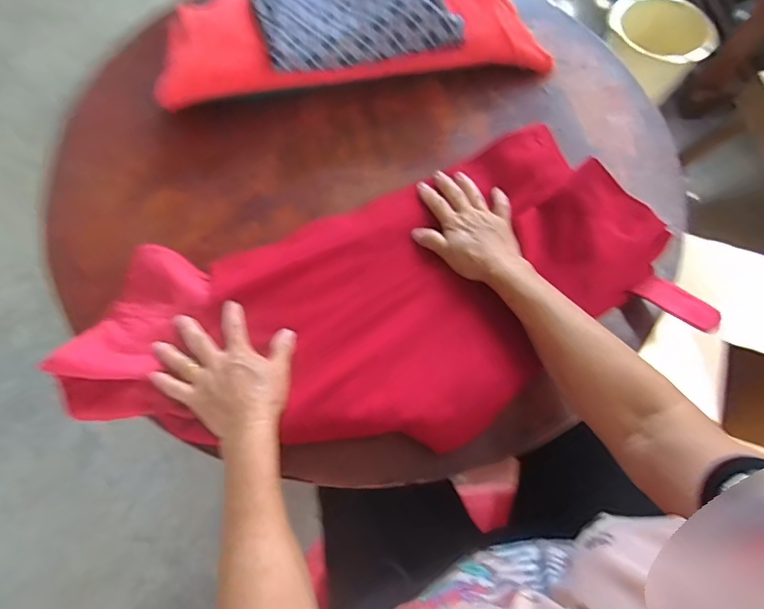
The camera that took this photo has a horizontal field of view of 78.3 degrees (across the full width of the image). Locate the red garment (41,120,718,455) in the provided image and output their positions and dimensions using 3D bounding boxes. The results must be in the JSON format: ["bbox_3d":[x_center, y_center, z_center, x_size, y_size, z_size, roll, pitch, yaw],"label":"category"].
[{"bbox_3d":[-0.006,-0.008,0.523,0.647,0.047,0.320,-15,70,-5],"label":"red garment"}]

